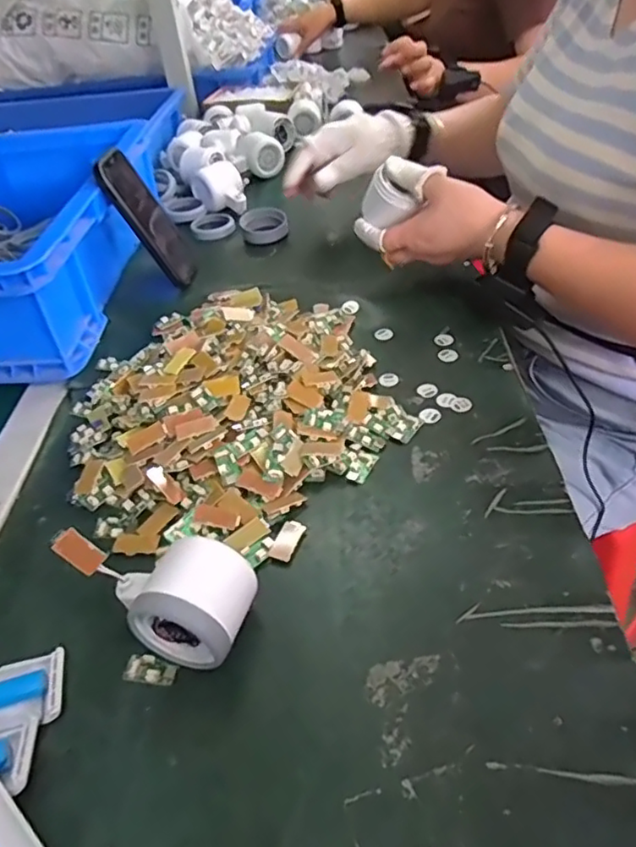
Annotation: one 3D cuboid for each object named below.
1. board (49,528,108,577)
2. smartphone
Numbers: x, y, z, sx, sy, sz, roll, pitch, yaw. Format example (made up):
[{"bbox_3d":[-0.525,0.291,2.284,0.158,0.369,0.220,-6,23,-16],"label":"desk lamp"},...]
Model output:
[{"bbox_3d":[-0.136,0.073,0.344,0.004,0.033,0.016,4,51,44],"label":"board"},{"bbox_3d":[-0.184,-0.221,0.660,0.011,0.150,0.069,-18,36,24],"label":"smartphone"}]

